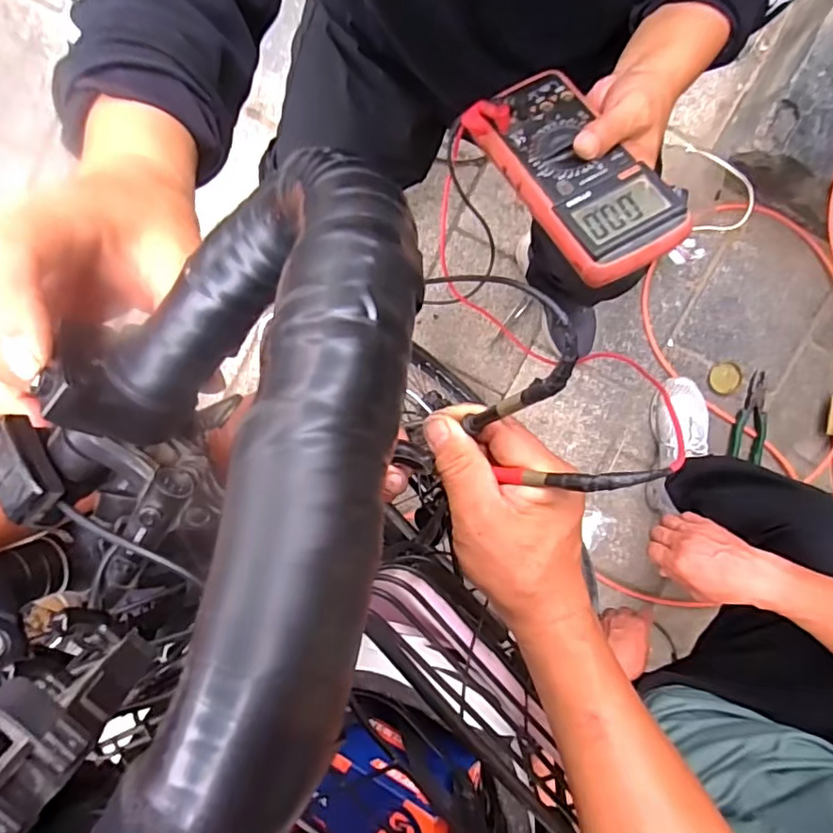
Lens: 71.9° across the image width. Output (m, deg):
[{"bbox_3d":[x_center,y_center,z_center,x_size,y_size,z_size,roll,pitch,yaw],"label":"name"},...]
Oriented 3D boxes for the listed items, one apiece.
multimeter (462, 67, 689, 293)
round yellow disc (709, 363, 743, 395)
[{"bbox_3d":[0.117,-0.187,0.428,0.089,0.028,0.181,-33,72,2],"label":"multimeter"},{"bbox_3d":[0.628,-0.078,1.171,0.067,0.012,0.062,0,98,-3],"label":"round yellow disc"}]

